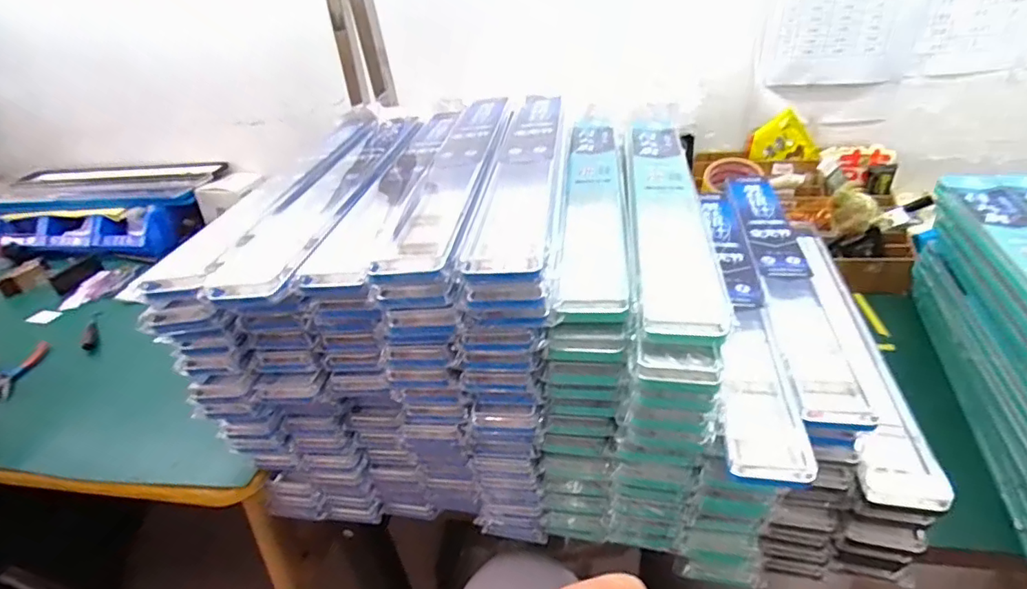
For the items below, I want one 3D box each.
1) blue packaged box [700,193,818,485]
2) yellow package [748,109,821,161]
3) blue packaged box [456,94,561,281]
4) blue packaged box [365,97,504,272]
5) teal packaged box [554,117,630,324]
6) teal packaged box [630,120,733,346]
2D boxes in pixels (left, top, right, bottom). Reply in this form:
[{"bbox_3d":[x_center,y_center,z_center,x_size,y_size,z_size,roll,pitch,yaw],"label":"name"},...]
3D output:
[{"bbox_3d":[0.213,0.001,0.517,0.055,0.023,0.417,2,34,13],"label":"blue packaged box"},{"bbox_3d":[0.438,-0.253,0.849,0.099,0.073,0.019,3,34,13],"label":"yellow package"},{"bbox_3d":[0.016,-0.132,0.515,0.058,0.018,0.413,0,33,9],"label":"blue packaged box"},{"bbox_3d":[-0.050,-0.134,0.521,0.057,0.017,0.388,-2,33,7],"label":"blue packaged box"},{"bbox_3d":[0.085,-0.109,0.552,0.054,0.021,0.440,0,33,9],"label":"teal packaged box"},{"bbox_3d":[0.149,-0.094,0.519,0.063,0.022,0.417,1,34,11],"label":"teal packaged box"}]

